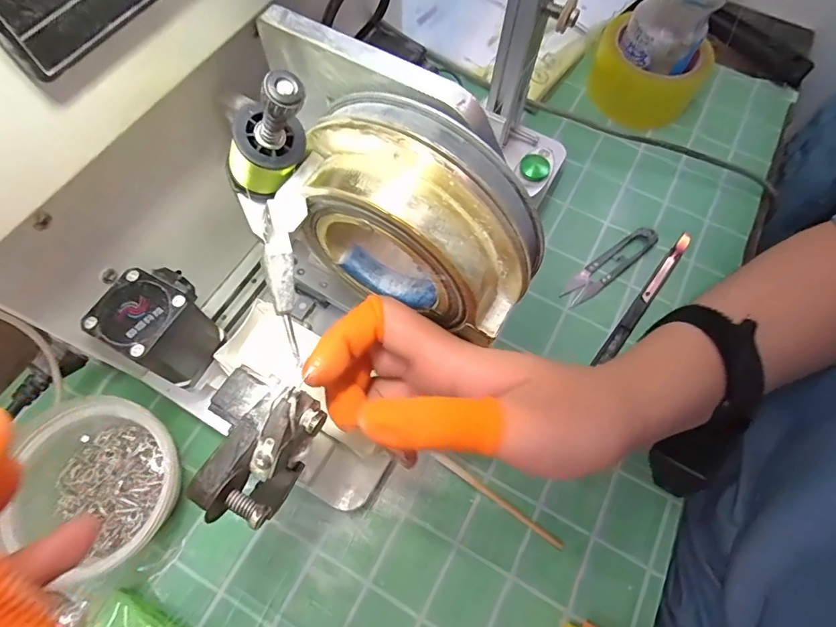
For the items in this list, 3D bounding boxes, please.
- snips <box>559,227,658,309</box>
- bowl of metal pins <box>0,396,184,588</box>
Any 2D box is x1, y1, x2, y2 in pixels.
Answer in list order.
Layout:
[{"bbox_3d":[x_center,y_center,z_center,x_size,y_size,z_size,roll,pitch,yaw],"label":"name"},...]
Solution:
[{"bbox_3d":[0.158,-0.040,0.376,0.097,0.010,0.022,-36,74,-15],"label":"snips"},{"bbox_3d":[-0.194,0.103,0.280,0.104,0.050,0.096,15,68,4],"label":"bowl of metal pins"}]

